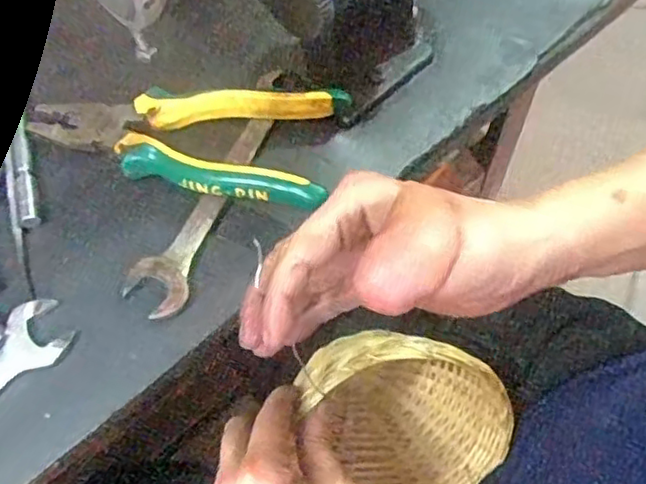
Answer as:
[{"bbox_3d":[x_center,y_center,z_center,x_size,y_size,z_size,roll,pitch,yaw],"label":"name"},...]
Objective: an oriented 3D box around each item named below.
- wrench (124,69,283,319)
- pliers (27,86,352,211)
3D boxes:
[{"bbox_3d":[-0.067,-0.035,0.397,0.035,0.012,0.169,18,66,11],"label":"wrench"},{"bbox_3d":[-0.085,-0.072,0.399,0.183,0.031,0.084,10,64,7],"label":"pliers"}]

